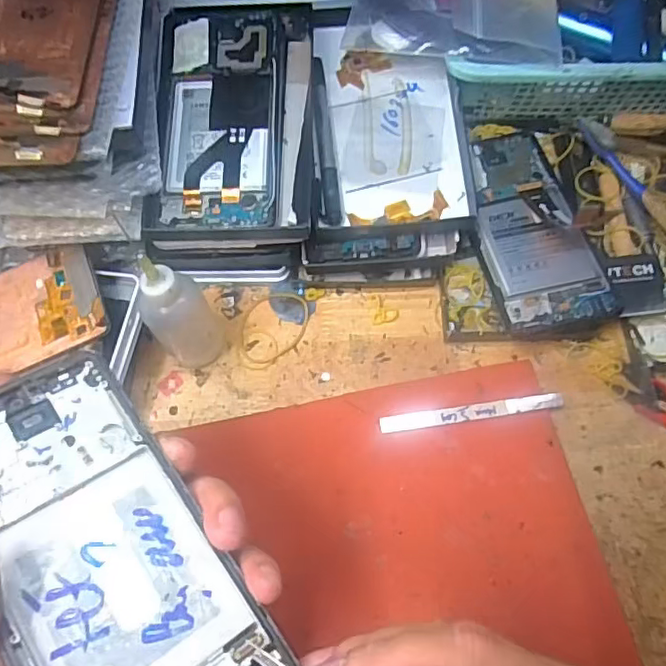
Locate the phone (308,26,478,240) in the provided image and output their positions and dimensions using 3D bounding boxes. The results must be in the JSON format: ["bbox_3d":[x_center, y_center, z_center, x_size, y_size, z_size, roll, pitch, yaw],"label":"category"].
[{"bbox_3d":[0.039,-0.137,0.394,0.105,0.013,0.155,0,72,1],"label":"phone"}]

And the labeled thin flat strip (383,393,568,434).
[{"bbox_3d":[0.085,0.048,0.355,0.112,0.004,0.010,-8,68,-3],"label":"labeled thin flat strip"}]

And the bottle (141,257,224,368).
[{"bbox_3d":[-0.087,-0.007,0.338,0.032,0.096,0.031,13,69,6],"label":"bottle"}]

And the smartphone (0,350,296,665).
[{"bbox_3d":[-0.084,0.078,0.209,0.069,0.005,0.157,-28,66,-29],"label":"smartphone"}]

